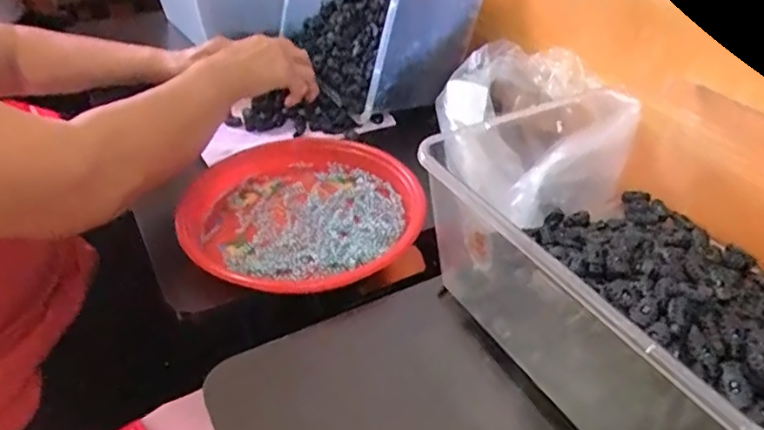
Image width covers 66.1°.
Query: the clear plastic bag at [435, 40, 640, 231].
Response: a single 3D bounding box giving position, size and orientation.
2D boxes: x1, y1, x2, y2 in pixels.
[{"bbox_3d":[0.159,-0.092,0.648,0.170,0.103,0.225,-9,39,-12],"label":"clear plastic bag"}]

